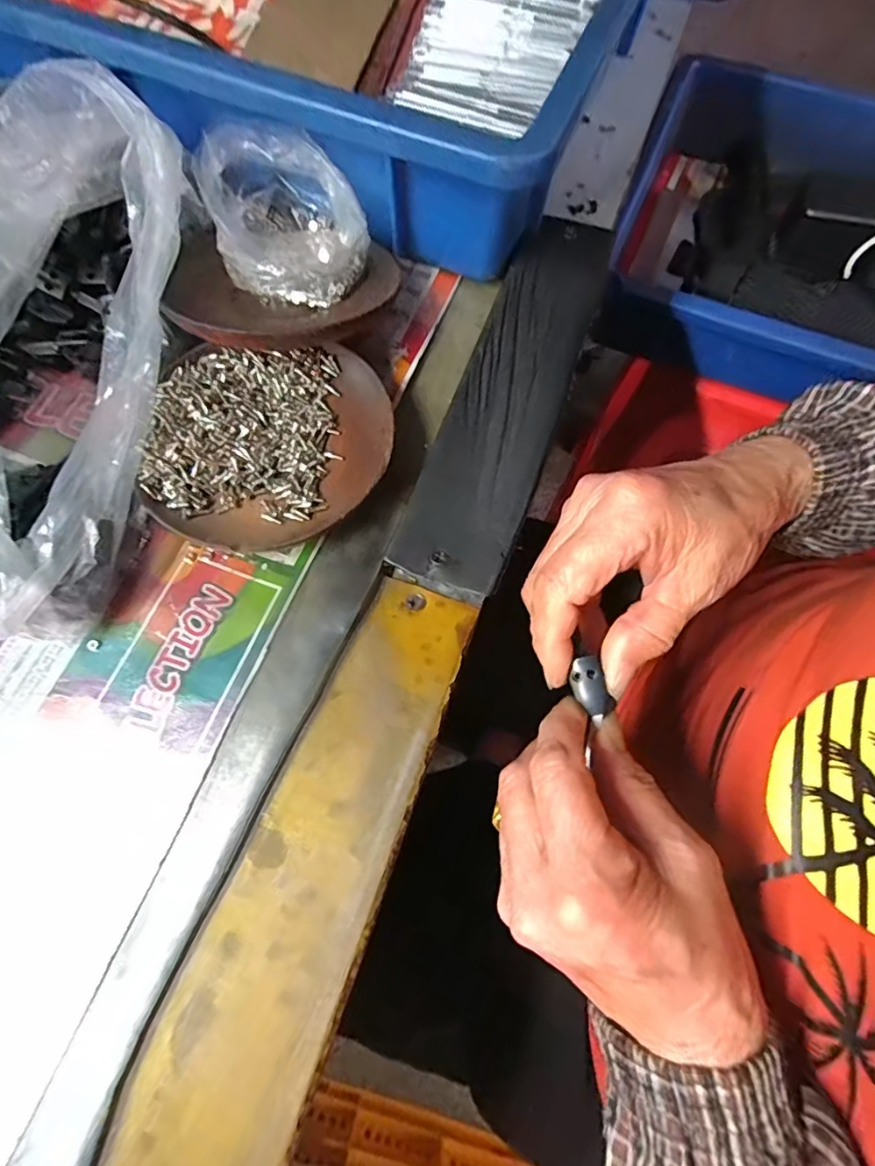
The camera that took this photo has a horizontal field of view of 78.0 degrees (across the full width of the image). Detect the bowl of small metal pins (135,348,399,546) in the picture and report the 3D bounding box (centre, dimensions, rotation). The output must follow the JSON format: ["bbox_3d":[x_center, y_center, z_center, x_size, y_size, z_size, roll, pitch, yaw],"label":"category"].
[{"bbox_3d":[-0.075,-0.063,0.246,0.105,0.019,0.100,0,70,-1],"label":"bowl of small metal pins"}]

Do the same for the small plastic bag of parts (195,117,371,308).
[{"bbox_3d":[-0.075,-0.176,0.269,0.068,0.051,0.082,-20,72,-8],"label":"small plastic bag of parts"}]

